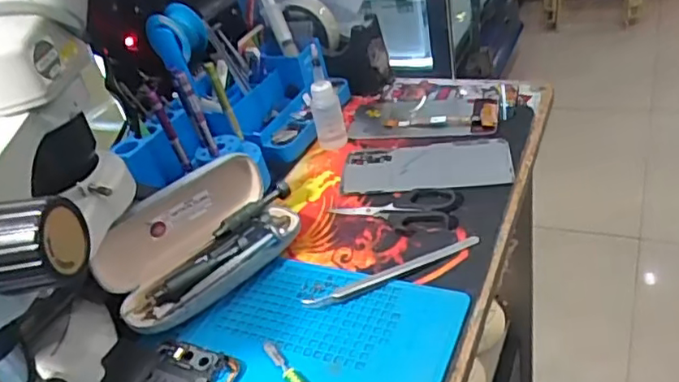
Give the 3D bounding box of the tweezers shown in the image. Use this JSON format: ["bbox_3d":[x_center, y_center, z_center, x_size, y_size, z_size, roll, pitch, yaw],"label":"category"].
[{"bbox_3d":[0.043,0.062,0.477,0.148,0.009,0.019,-22,36,-12],"label":"tweezers"}]

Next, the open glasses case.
[{"bbox_3d":[-0.109,0.036,0.500,0.172,0.069,0.093,-31,41,-25],"label":"open glasses case"}]

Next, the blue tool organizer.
[{"bbox_3d":[-0.104,-0.106,0.627,0.153,0.151,0.244,12,42,28],"label":"blue tool organizer"}]

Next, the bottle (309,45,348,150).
[{"bbox_3d":[-0.014,-0.096,0.631,0.032,0.099,0.035,-13,35,0],"label":"bottle"}]

